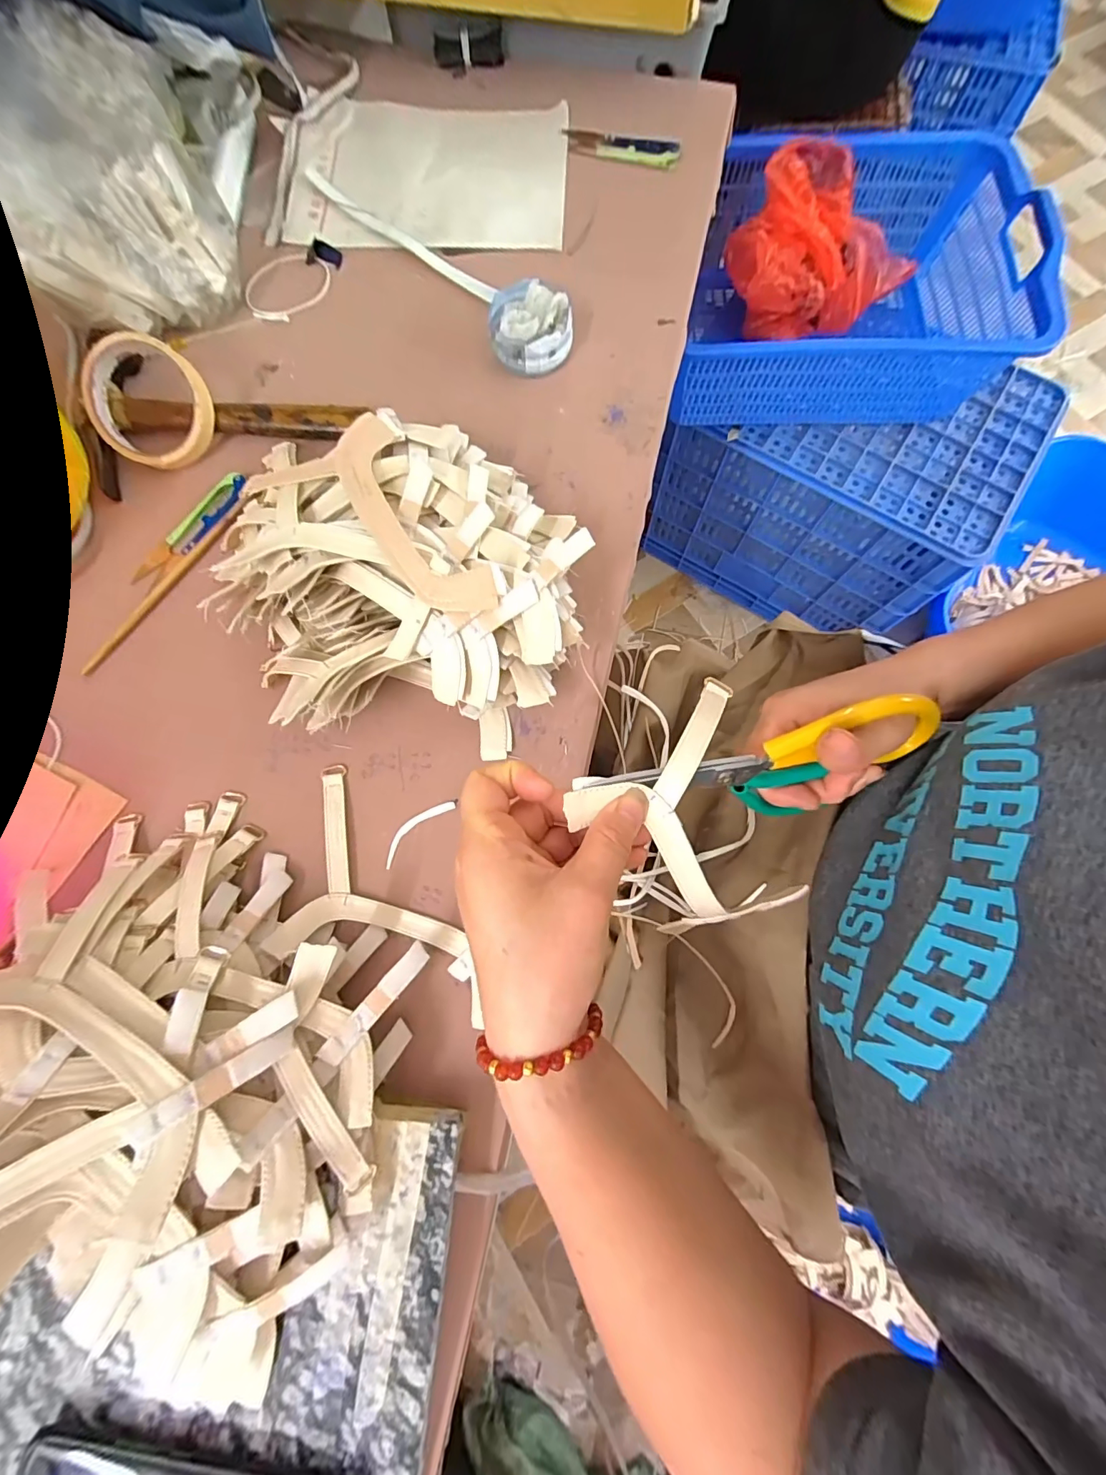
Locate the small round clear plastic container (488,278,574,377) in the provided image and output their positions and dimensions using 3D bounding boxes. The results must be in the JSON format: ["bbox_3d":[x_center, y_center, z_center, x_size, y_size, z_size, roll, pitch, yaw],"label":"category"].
[{"bbox_3d":[-0.019,-0.352,0.420,0.068,0.033,0.071,0,77,-1],"label":"small round clear plastic container"}]

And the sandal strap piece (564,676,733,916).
[{"bbox_3d":[0.050,0.022,0.245,0.080,0.033,0.120,6,77,1],"label":"sandal strap piece"}]

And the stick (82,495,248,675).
[{"bbox_3d":[-0.297,-0.119,0.380,0.010,0.008,0.177,37,79,7],"label":"stick"}]

